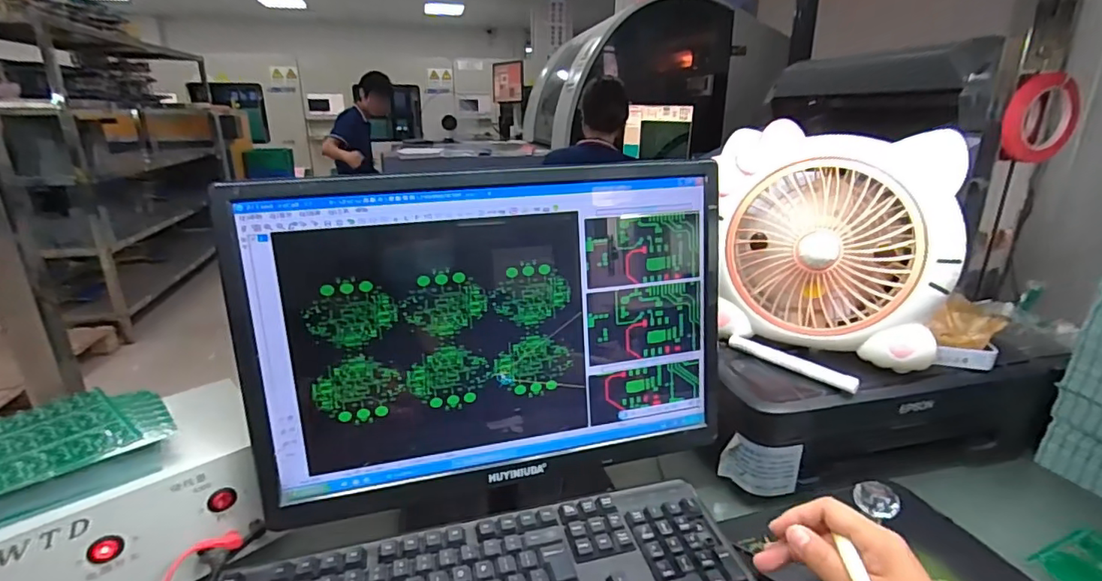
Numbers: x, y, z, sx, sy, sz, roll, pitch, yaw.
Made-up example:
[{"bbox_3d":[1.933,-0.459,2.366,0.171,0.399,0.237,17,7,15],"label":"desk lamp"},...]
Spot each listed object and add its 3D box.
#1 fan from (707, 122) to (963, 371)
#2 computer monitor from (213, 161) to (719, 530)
[{"bbox_3d":[0.315,-0.053,0.598,0.248,0.231,0.093,12,23,30],"label":"fan"},{"bbox_3d":[-0.042,0.055,0.489,0.436,0.309,0.067,-6,21,-16],"label":"computer monitor"}]

